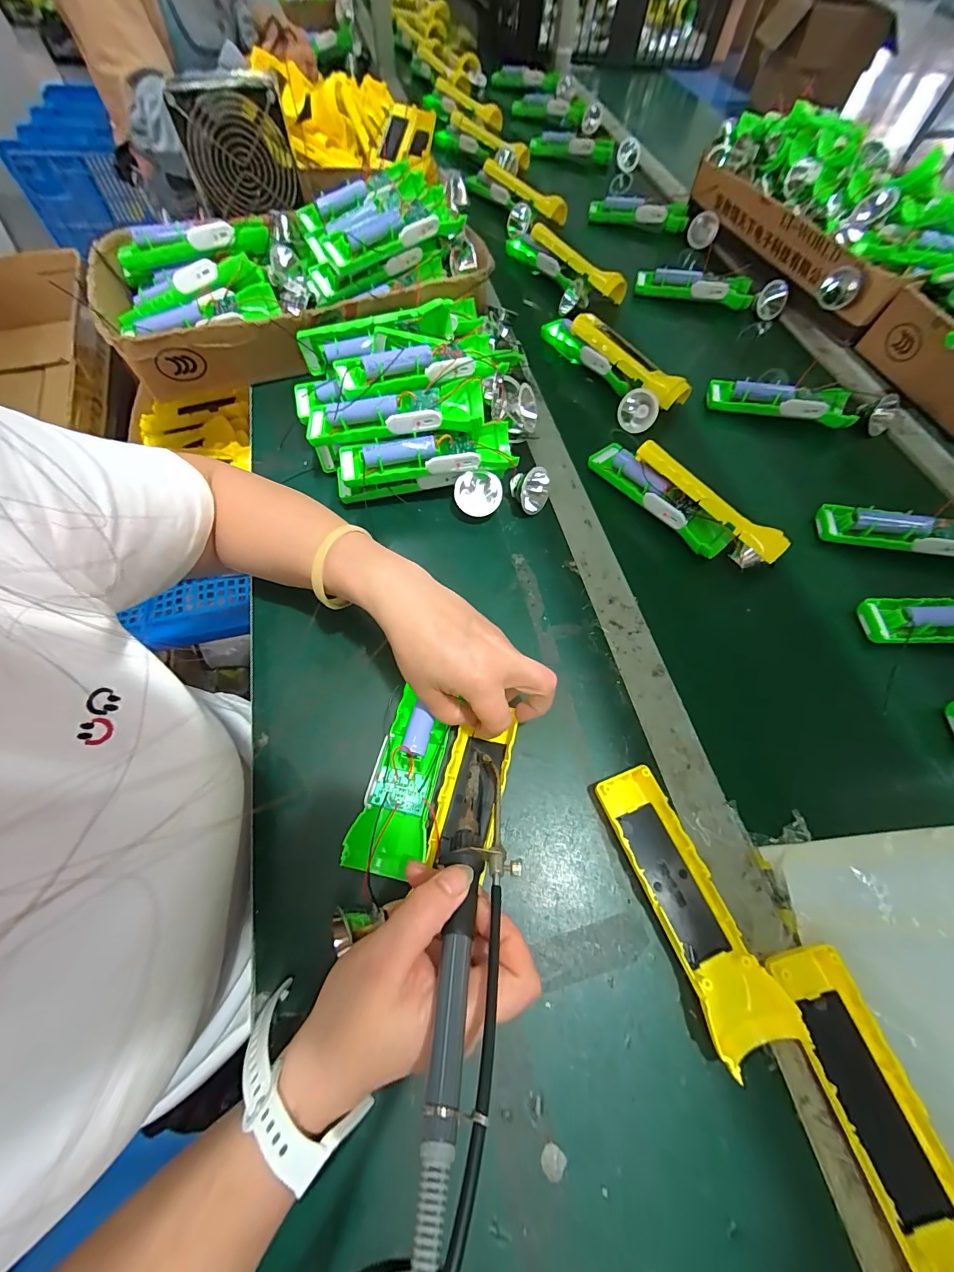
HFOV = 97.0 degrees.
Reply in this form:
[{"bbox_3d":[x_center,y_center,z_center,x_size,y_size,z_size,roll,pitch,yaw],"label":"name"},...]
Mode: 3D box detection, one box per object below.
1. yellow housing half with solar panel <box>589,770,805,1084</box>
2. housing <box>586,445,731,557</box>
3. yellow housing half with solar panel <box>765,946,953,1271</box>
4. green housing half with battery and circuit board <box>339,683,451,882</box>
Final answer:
[{"bbox_3d":[0.134,0.170,0.277,0.047,0.025,0.160,-19,66,-9],"label":"yellow housing half with solar panel"},{"bbox_3d":[0.184,-0.144,0.430,0.038,0.027,0.162,-36,70,-16],"label":"housing"},{"bbox_3d":[0.225,0.272,0.231,0.057,0.024,0.166,-14,66,-7],"label":"yellow housing half with solar panel"},{"bbox_3d":[-0.051,0.102,0.299,0.046,0.032,0.121,12,72,5],"label":"green housing half with battery and circuit board"}]

